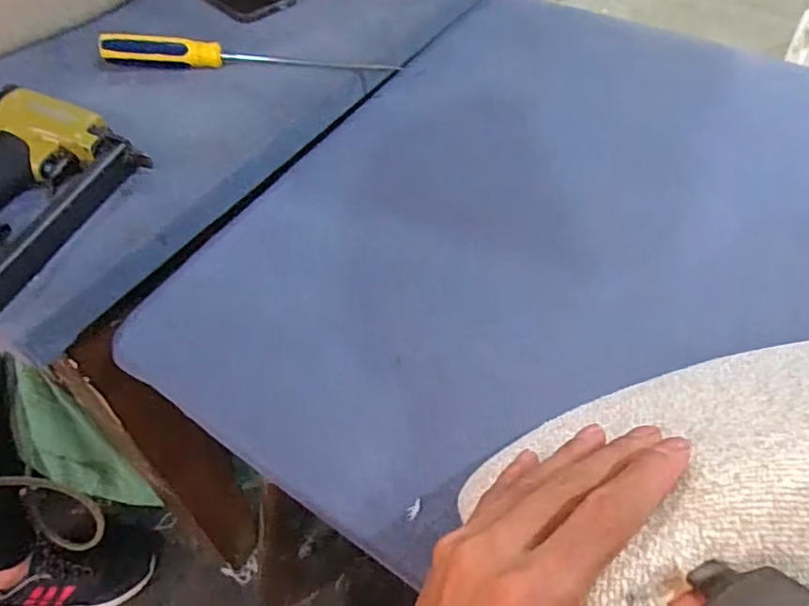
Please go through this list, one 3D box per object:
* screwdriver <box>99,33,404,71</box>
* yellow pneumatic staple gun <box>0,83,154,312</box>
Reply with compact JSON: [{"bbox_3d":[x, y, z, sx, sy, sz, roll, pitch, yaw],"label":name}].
[{"bbox_3d":[-0.150,-0.252,0.608,0.293,0.028,0.029,-3,54,-18],"label":"screwdriver"},{"bbox_3d":[-0.298,-0.060,0.437,0.122,0.066,0.221,14,53,9],"label":"yellow pneumatic staple gun"}]

